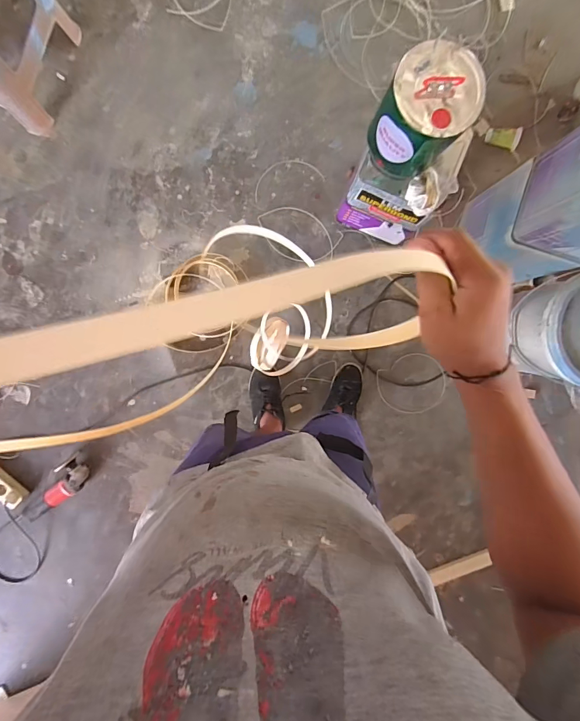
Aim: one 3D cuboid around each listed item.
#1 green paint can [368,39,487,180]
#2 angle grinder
[{"bbox_3d":[0.293,-0.541,0.865,0.171,0.195,0.187,0,94,-3],"label":"green paint can"},{"bbox_3d":[-0.757,0.426,1.263,0.095,0.073,0.249,43,91,-5],"label":"angle grinder"}]

